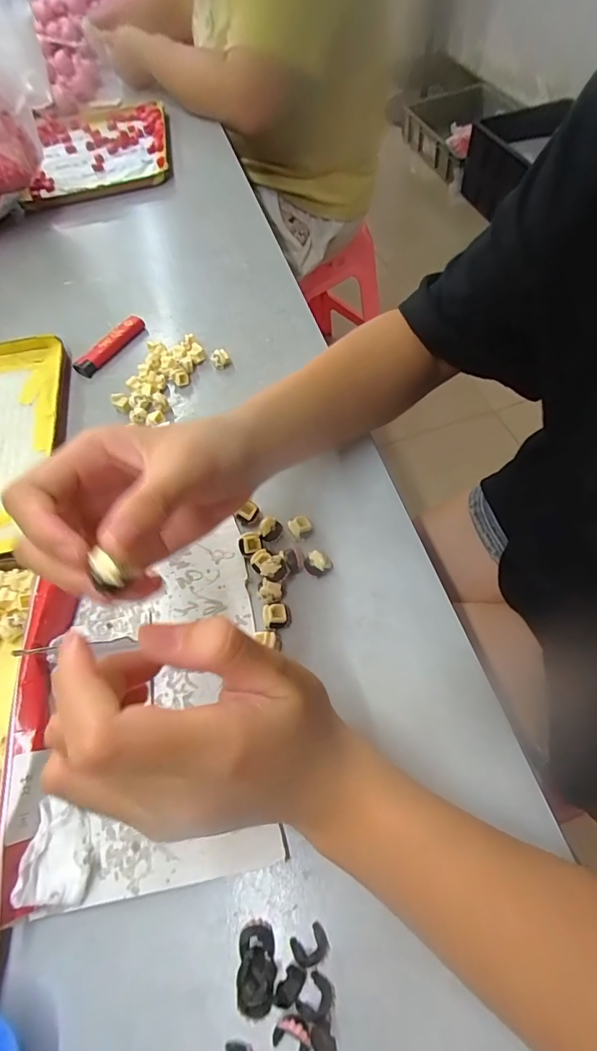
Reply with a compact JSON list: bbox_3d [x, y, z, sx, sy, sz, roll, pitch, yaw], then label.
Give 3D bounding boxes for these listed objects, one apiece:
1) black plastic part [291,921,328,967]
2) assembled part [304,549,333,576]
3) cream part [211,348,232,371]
[{"bbox_3d":[0.005,0.191,0.210,0.016,0.004,0.012,-27,61,-12],"label":"black plastic part"},{"bbox_3d":[0.012,0.026,0.302,0.016,0.014,0.015,-2,59,3],"label":"assembled part"},{"bbox_3d":[-0.069,-0.149,0.413,0.016,0.013,0.013,-20,59,-8],"label":"cream part"}]

